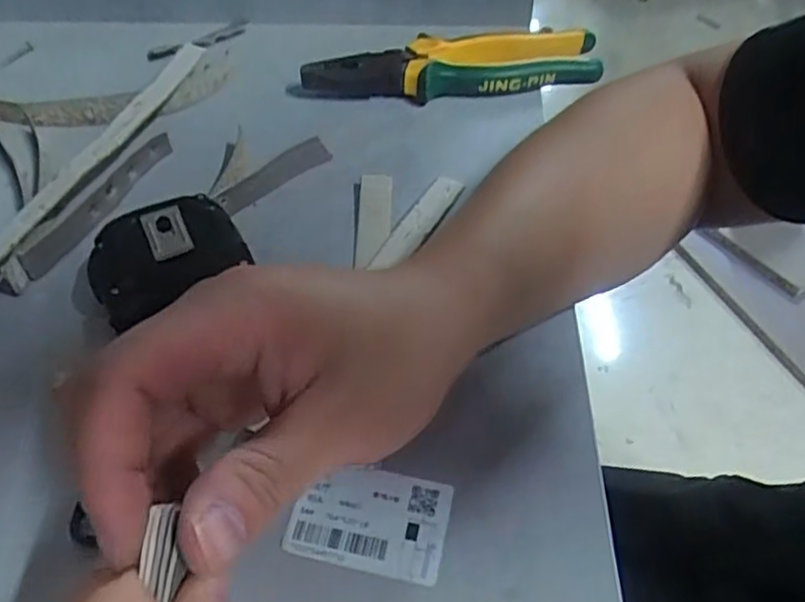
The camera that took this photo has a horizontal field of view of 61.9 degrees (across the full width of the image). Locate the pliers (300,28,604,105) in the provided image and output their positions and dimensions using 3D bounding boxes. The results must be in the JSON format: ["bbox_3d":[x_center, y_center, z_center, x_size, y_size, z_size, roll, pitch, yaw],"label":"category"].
[{"bbox_3d":[0.034,-0.154,0.447,0.191,0.027,0.048,-11,50,-9],"label":"pliers"}]

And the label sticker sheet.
[{"bbox_3d":[-0.012,0.084,0.261,0.059,0.004,0.040,9,50,9],"label":"label sticker sheet"}]

